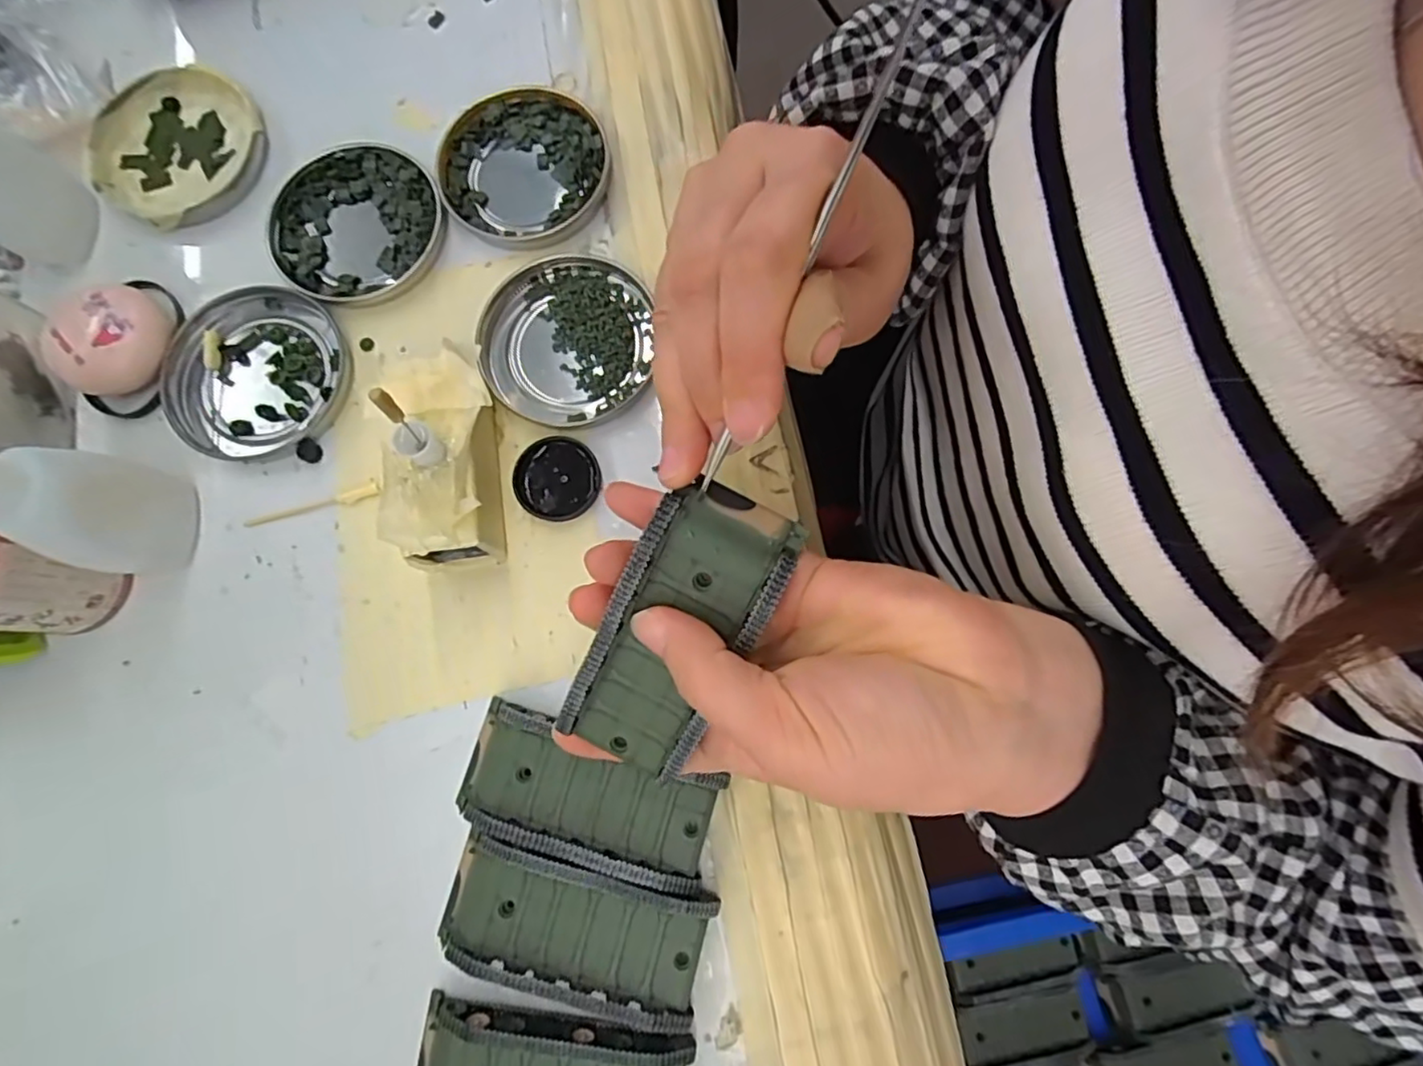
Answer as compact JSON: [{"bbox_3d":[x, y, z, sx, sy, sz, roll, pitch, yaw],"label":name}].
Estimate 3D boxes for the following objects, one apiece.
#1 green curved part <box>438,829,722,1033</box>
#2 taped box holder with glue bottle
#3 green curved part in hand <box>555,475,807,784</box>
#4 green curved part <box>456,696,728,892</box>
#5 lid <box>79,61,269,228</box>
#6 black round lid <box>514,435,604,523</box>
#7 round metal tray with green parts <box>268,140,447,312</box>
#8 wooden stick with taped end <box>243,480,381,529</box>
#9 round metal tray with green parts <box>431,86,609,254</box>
[{"bbox_3d":[-0.051,0.143,0.237,0.095,0.019,0.045,14,80,5],"label":"green curved part"},{"bbox_3d":[-0.104,-0.029,0.250,0.044,0.060,0.084,-13,79,-2],"label":"taped box holder with glue bottle"},{"bbox_3d":[-0.011,0.032,0.198,0.041,0.019,0.094,30,107,6],"label":"green curved part in hand"},{"bbox_3d":[-0.047,0.098,0.246,0.096,0.019,0.044,15,80,4],"label":"green curved part"},{"bbox_3d":[-0.256,-0.185,0.311,0.076,0.012,0.079,0,79,1],"label":"lid"},{"bbox_3d":[-0.065,-0.023,0.274,0.035,0.007,0.035,0,79,1],"label":"black round lid"},{"bbox_3d":[-0.163,-0.142,0.299,0.075,0.008,0.077,0,79,1],"label":"round metal tray with green parts"},{"bbox_3d":[-0.172,-0.011,0.277,0.060,0.004,0.007,-18,79,-3],"label":"wooden stick with taped end"},{"bbox_3d":[-0.087,-0.170,0.301,0.076,0.008,0.077,0,79,1],"label":"round metal tray with green parts"}]

